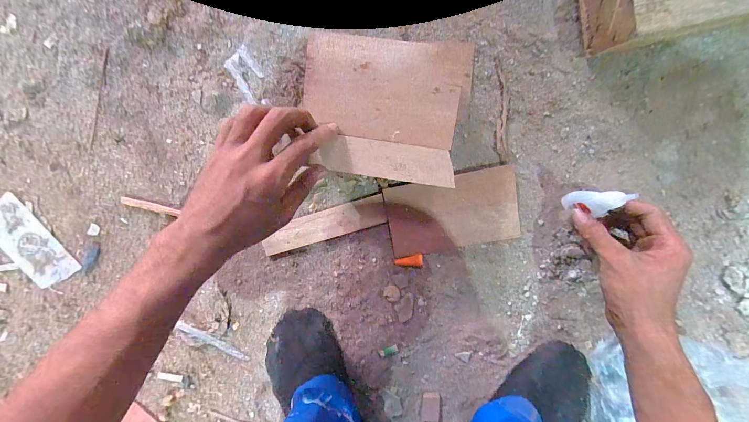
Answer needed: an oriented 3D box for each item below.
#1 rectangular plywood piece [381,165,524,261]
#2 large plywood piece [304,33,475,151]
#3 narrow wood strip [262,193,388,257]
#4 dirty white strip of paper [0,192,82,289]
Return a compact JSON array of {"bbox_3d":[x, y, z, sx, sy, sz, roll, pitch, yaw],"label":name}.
[{"bbox_3d":[0.094,0.003,0.383,0.153,0.004,0.088,-11,101,4],"label":"rectangular plywood piece"},{"bbox_3d":[0.010,-0.112,0.294,0.149,0.006,0.089,8,97,4],"label":"large plywood piece"},{"bbox_3d":[-0.064,0.018,0.395,0.159,0.008,0.036,-16,95,7],"label":"narrow wood strip"},{"bbox_3d":[-0.476,0.047,0.436,0.068,0.004,0.134,-41,92,8],"label":"dirty white strip of paper"}]

